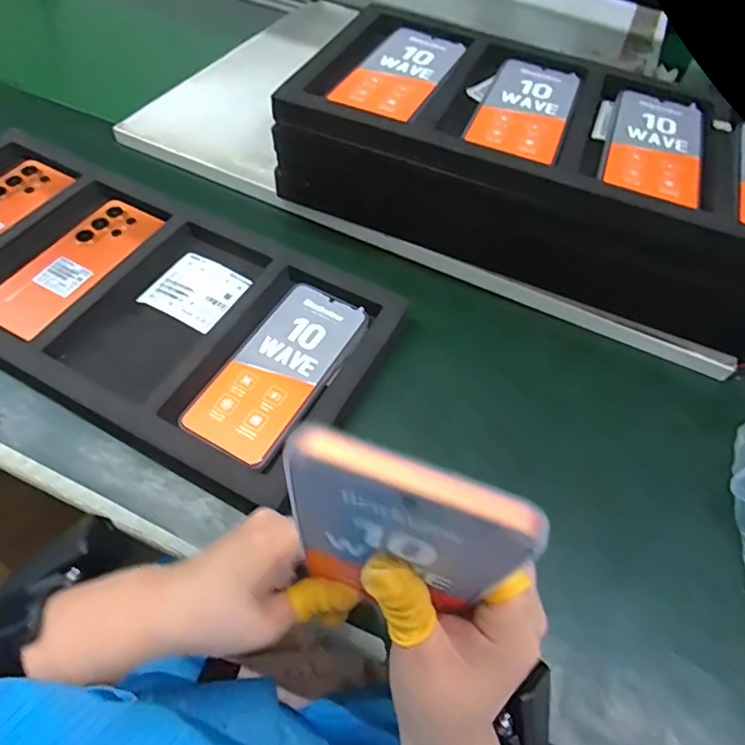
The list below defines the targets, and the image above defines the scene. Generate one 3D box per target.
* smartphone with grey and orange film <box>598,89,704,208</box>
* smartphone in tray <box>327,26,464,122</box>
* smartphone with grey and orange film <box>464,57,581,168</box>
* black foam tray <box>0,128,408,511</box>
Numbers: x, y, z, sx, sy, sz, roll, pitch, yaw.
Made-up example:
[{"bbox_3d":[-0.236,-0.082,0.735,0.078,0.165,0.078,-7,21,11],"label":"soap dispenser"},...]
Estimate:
[{"bbox_3d":[0.243,-0.198,0.439,0.075,0.005,0.152,21,56,8],"label":"smartphone with grey and orange film"},{"bbox_3d":[0.028,-0.279,0.472,0.074,0.005,0.154,26,57,11],"label":"smartphone in tray"},{"bbox_3d":[0.136,-0.236,0.452,0.074,0.005,0.153,21,56,8],"label":"smartphone with grey and orange film"},{"bbox_3d":[-0.229,-0.074,0.462,0.474,0.032,0.209,26,57,11],"label":"black foam tray"}]

